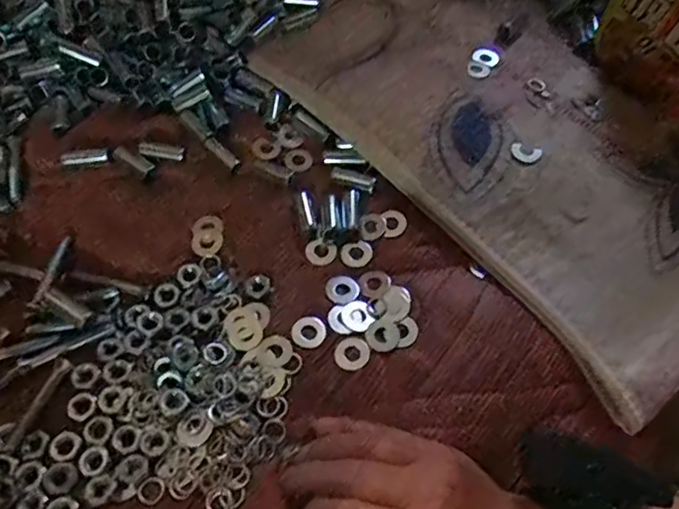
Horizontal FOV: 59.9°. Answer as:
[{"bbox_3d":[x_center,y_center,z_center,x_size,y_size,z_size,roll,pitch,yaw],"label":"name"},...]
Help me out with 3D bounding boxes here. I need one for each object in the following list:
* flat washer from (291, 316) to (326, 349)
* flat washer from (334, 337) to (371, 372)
[{"bbox_3d":[-0.019,0.049,0.370,0.020,0.004,0.022,1,60,-1],"label":"flat washer"},{"bbox_3d":[0.008,0.061,0.361,0.020,0.004,0.023,16,61,7],"label":"flat washer"}]

